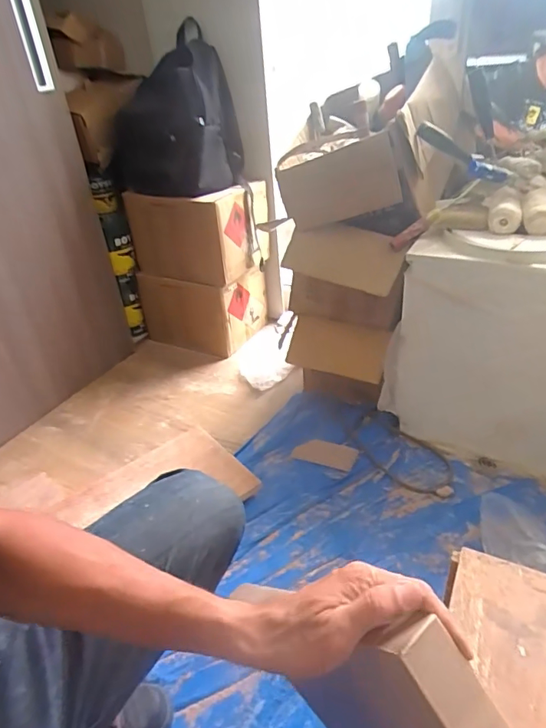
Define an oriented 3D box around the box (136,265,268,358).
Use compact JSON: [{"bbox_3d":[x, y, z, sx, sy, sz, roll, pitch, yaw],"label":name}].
[{"bbox_3d":[-0.231,-0.206,1.663,0.350,0.257,0.253,13,38,27],"label":"box"}]

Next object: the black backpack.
[{"bbox_3d":[-0.281,-0.648,1.292,0.355,0.341,0.144,7,35,18],"label":"black backpack"}]

